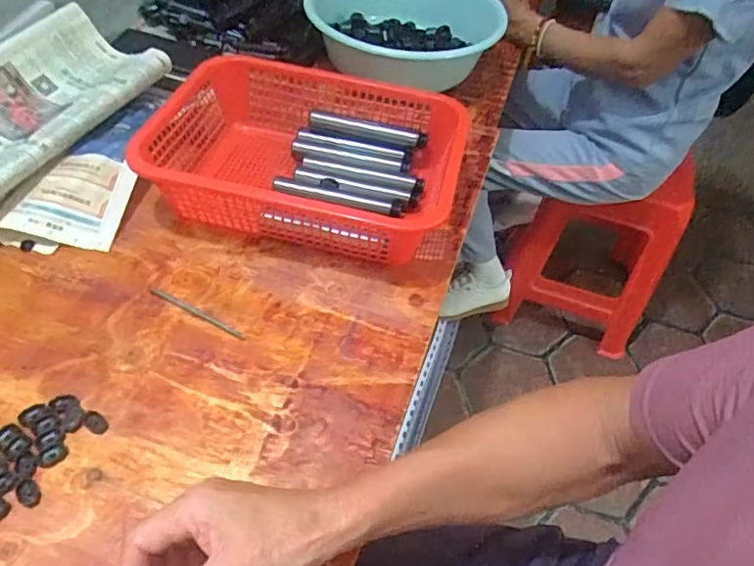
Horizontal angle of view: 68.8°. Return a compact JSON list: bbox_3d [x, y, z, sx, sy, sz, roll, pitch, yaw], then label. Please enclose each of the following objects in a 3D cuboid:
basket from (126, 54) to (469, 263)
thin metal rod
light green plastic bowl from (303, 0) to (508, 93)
[{"bbox_3d":[-0.085,-0.145,0.654,0.341,0.097,0.251,12,48,4],"label":"basket"},{"bbox_3d":[-0.180,0.029,0.550,0.113,0.004,0.009,24,50,14],"label":"thin metal rod"},{"bbox_3d":[0.042,-0.396,0.864,0.291,0.102,0.281,3,48,-4],"label":"light green plastic bowl"}]

